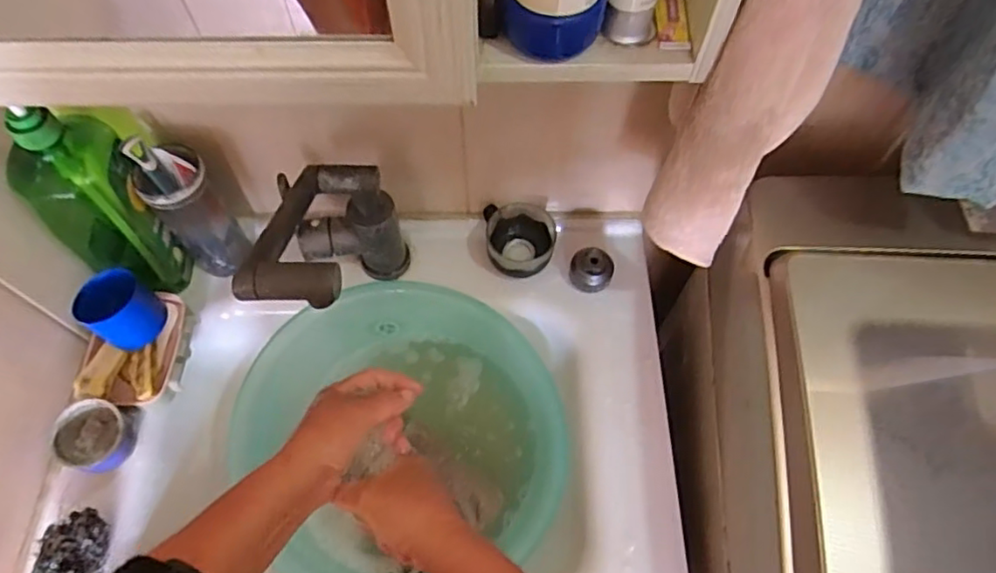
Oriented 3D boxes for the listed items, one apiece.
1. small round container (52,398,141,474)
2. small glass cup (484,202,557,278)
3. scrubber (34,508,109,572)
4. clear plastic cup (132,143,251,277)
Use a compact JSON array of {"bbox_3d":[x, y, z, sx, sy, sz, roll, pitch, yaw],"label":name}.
[{"bbox_3d":[-0.388,0.147,0.613,0.058,0.061,0.062,0,63,0],"label":"small round container"},{"bbox_3d":[0.023,-0.053,0.711,0.081,0.052,0.074,0,63,0],"label":"small glass cup"},{"bbox_3d":[-0.382,0.237,0.568,0.056,0.038,0.065,-10,63,-5],"label":"scrubber"},{"bbox_3d":[-0.313,-0.084,0.639,0.067,0.128,0.068,-40,69,-18],"label":"clear plastic cup"}]

